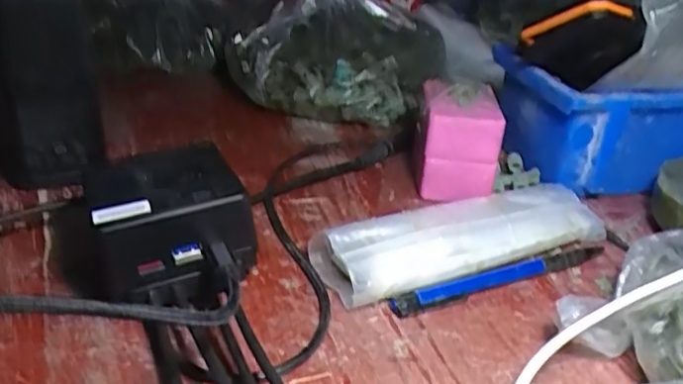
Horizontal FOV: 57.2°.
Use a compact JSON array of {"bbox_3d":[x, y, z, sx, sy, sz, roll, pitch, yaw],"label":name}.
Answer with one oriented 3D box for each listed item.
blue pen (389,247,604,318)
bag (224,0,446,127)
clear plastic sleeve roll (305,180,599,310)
[{"bbox_3d":[0.089,0.048,0.344,0.136,0.009,0.011,-10,32,-24],"label":"blue pen"},{"bbox_3d":[-0.003,-0.113,0.524,0.173,0.093,0.094,-3,30,-12],"label":"bag"},{"bbox_3d":[0.072,0.025,0.359,0.172,0.030,0.049,-11,32,-24],"label":"clear plastic sleeve roll"}]

